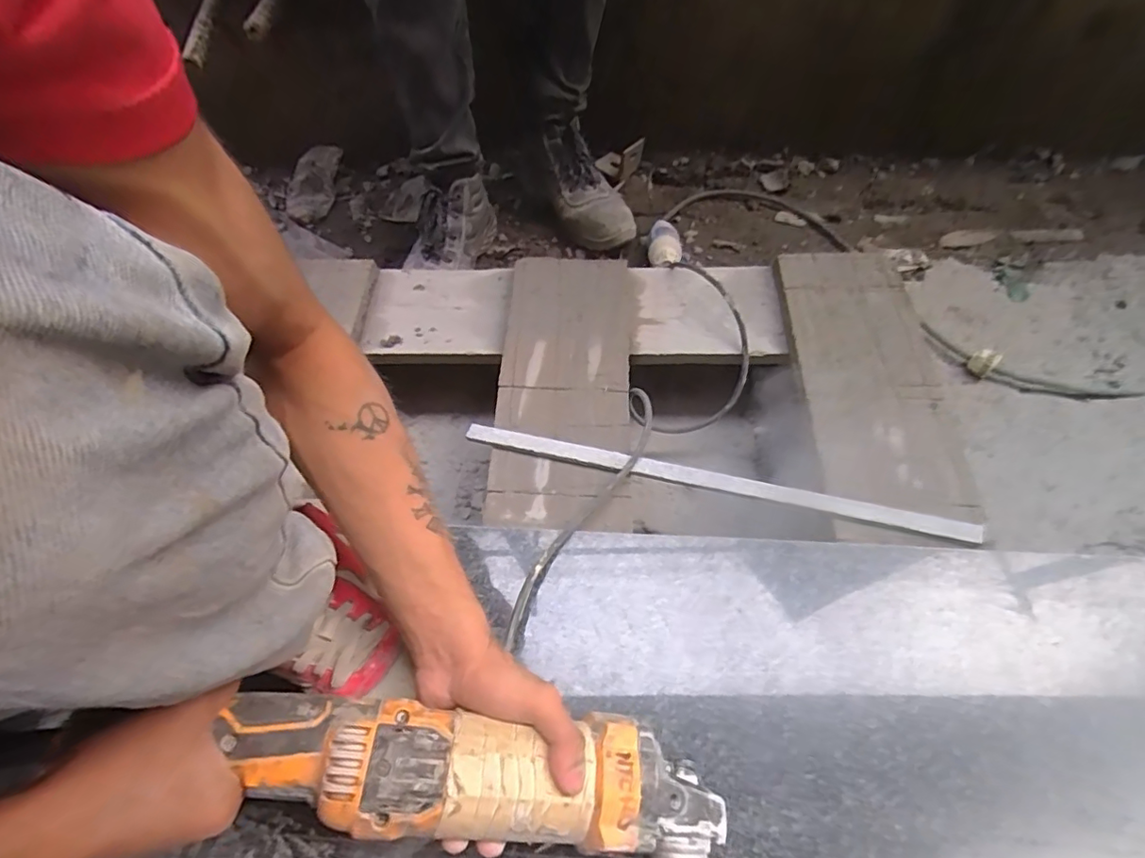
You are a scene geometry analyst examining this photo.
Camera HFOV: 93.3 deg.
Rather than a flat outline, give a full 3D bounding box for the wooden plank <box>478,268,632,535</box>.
[{"bbox_3d":[-0.009,-0.061,0.609,0.145,0.023,0.368,0,55,5],"label":"wooden plank"}]

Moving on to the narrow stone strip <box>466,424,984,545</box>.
[{"bbox_3d":[0.131,0.051,0.529,0.484,0.015,0.019,11,60,9],"label":"narrow stone strip"}]

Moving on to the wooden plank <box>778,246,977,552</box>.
[{"bbox_3d":[0.317,-0.054,0.580,0.146,0.019,0.356,3,59,4],"label":"wooden plank"}]

